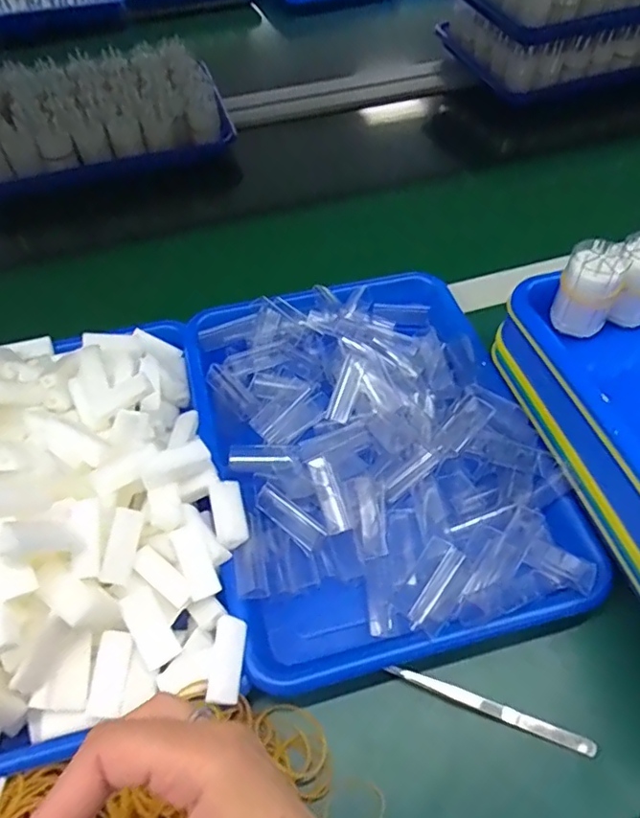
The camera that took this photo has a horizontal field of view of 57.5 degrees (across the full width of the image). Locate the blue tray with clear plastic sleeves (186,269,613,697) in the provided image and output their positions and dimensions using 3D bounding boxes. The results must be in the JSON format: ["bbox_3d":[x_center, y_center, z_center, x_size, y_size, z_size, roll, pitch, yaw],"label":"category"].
[{"bbox_3d":[0.036,0.020,0.454,0.240,0.035,0.329,-14,53,-8],"label":"blue tray with clear plastic sleeves"}]

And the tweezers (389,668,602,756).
[{"bbox_3d":[0.102,0.180,0.354,0.123,0.011,0.011,17,55,15],"label":"tweezers"}]

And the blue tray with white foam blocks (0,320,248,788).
[{"bbox_3d":[-0.198,0.049,0.381,0.251,0.096,0.321,-15,53,-9],"label":"blue tray with white foam blocks"}]

